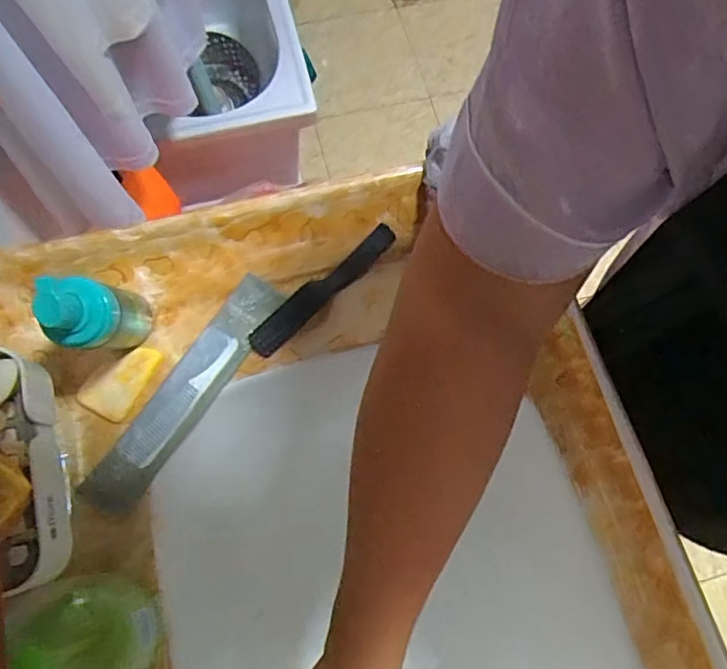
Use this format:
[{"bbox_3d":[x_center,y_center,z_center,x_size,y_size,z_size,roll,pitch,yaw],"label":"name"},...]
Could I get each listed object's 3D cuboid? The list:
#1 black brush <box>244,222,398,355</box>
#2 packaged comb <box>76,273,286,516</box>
[{"bbox_3d":[-0.035,-0.039,0.496,0.151,0.011,0.026,-41,113,-8],"label":"black brush"},{"bbox_3d":[-0.140,0.042,0.464,0.039,0.008,0.211,32,74,9],"label":"packaged comb"}]

